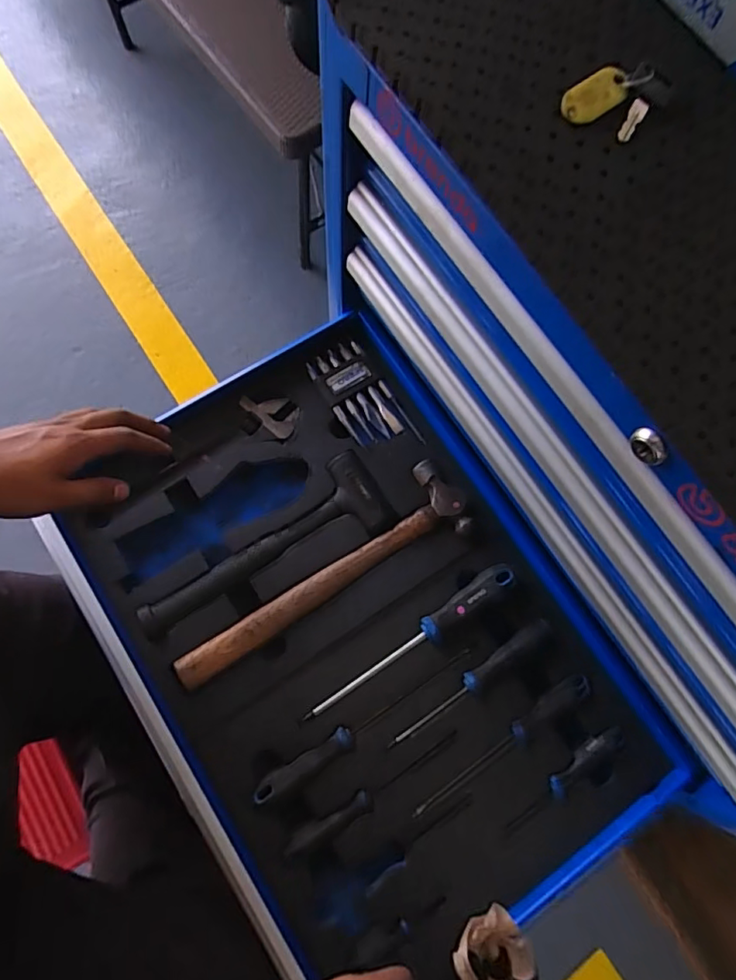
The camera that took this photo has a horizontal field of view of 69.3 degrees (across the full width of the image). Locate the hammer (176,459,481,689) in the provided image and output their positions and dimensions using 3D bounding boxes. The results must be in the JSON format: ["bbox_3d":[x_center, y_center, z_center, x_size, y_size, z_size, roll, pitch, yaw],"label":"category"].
[{"bbox_3d":[-0.044,0.088,0.538,0.327,0.022,0.077,-34,80,-5],"label":"hammer"}]

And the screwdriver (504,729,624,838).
[{"bbox_3d":[0.189,0.277,0.515,0.144,0.017,0.024,-31,80,-5],"label":"screwdriver"}]

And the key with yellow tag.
[{"bbox_3d":[0.138,-0.218,0.298,0.054,0.007,0.040,-41,81,-12],"label":"key with yellow tag"}]

